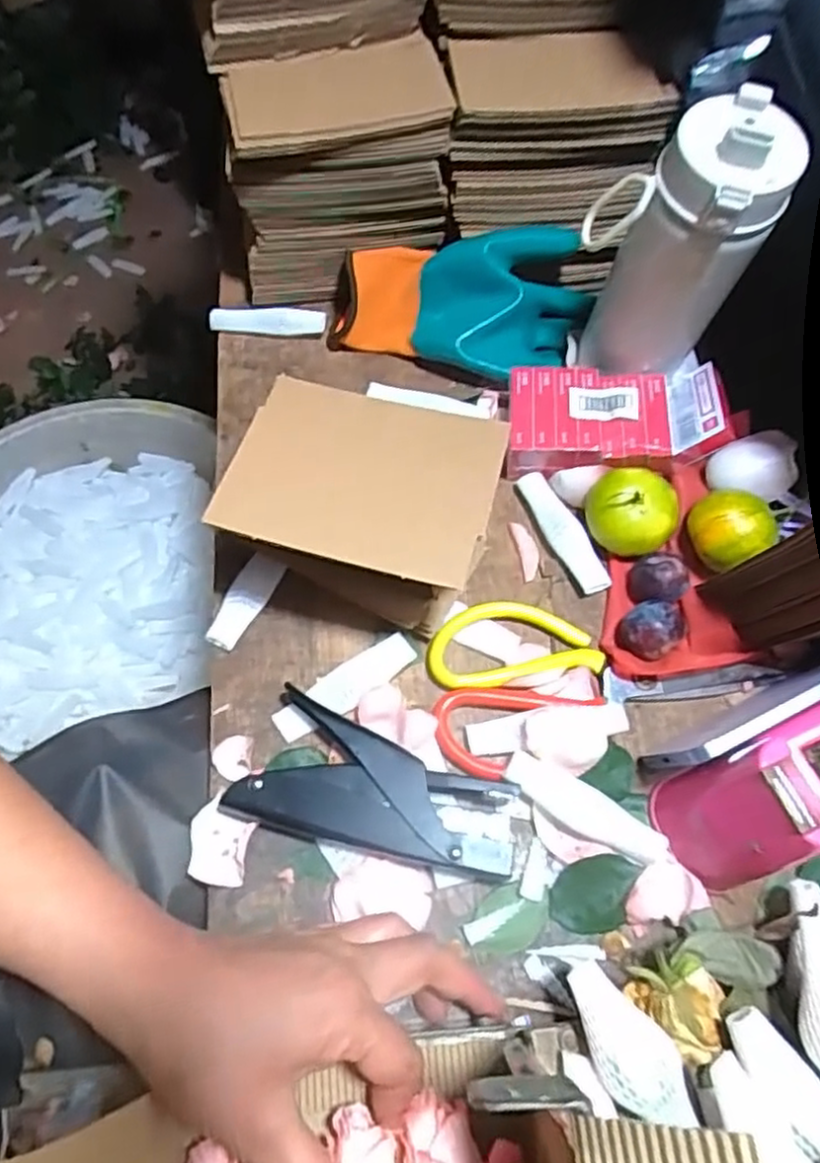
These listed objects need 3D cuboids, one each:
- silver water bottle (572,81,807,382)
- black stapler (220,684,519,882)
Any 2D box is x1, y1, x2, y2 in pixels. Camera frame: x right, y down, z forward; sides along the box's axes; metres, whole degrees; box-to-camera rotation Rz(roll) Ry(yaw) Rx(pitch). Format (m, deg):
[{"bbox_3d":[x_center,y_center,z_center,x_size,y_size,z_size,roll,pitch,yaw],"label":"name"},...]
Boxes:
[{"bbox_3d":[0.153,-0.189,0.424,0.092,0.164,0.067,35,68,15],"label":"silver water bottle"},{"bbox_3d":[-0.016,0.111,0.383,0.145,0.020,0.070,15,65,7],"label":"black stapler"}]

